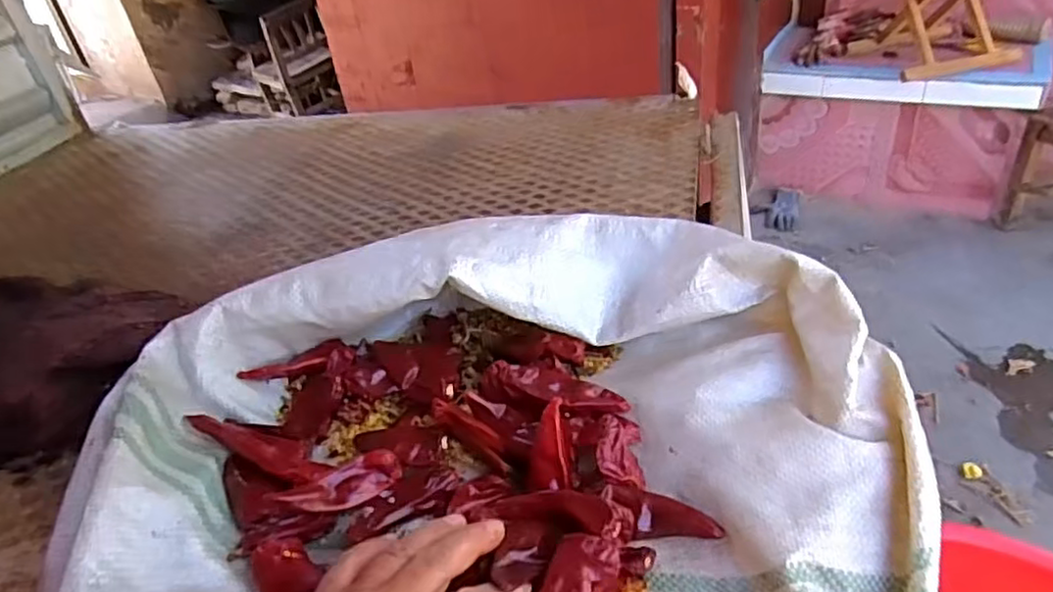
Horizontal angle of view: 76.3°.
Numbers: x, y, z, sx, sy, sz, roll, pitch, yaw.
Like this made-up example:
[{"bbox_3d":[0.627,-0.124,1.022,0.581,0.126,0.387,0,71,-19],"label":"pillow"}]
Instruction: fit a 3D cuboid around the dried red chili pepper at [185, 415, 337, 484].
[{"bbox_3d":[-0.209,0.117,0.517,0.140,0.016,0.025,12,40,24],"label":"dried red chili pepper"}]

